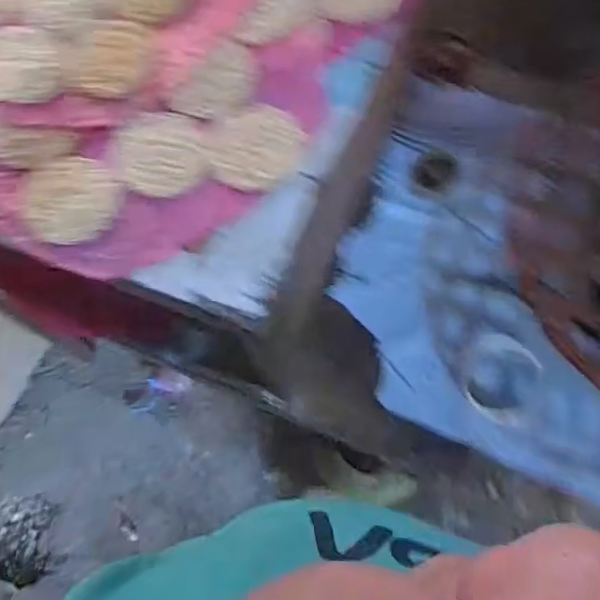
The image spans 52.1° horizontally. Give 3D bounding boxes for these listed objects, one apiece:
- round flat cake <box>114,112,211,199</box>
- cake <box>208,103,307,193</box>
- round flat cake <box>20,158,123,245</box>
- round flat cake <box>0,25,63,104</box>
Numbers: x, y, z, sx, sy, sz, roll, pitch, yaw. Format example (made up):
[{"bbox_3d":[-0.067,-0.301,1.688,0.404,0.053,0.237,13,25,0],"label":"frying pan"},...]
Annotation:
[{"bbox_3d":[-0.119,-0.126,0.527,0.073,0.006,0.080,-1,70,1],"label":"round flat cake"},{"bbox_3d":[-0.037,-0.131,0.528,0.081,0.004,0.077,-1,70,1],"label":"cake"},{"bbox_3d":[-0.190,-0.084,0.516,0.076,0.010,0.075,-1,70,1],"label":"round flat cake"},{"bbox_3d":[-0.249,-0.207,0.541,0.070,0.010,0.079,-16,71,-4],"label":"round flat cake"}]

